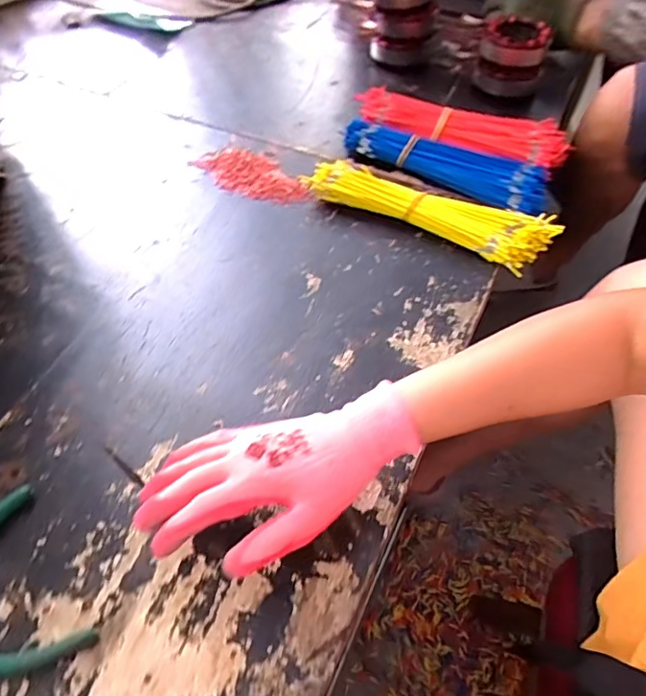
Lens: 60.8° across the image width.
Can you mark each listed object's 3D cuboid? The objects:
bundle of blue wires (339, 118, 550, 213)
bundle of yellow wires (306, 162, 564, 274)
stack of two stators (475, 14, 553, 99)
[{"bbox_3d":[0.143,-0.225,0.651,0.245,0.024,0.069,26,56,18],"label":"bundle of blue wires"},{"bbox_3d":[0.112,-0.152,0.606,0.274,0.037,0.068,25,56,17],"label":"bundle of yellow wires"},{"bbox_3d":[0.264,-0.410,0.765,0.089,0.081,0.109,13,53,9],"label":"stack of two stators"}]

